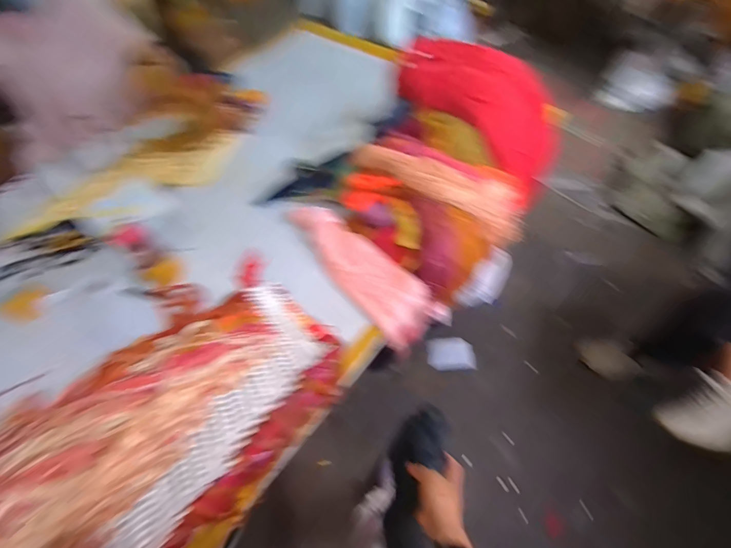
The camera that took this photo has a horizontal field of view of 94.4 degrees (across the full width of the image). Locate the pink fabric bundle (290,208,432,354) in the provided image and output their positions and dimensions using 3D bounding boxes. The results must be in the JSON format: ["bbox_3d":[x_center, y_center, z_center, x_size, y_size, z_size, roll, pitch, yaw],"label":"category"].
[{"bbox_3d":[-0.025,-0.026,0.848,0.144,0.096,0.444,-38,64,-18],"label":"pink fabric bundle"}]

